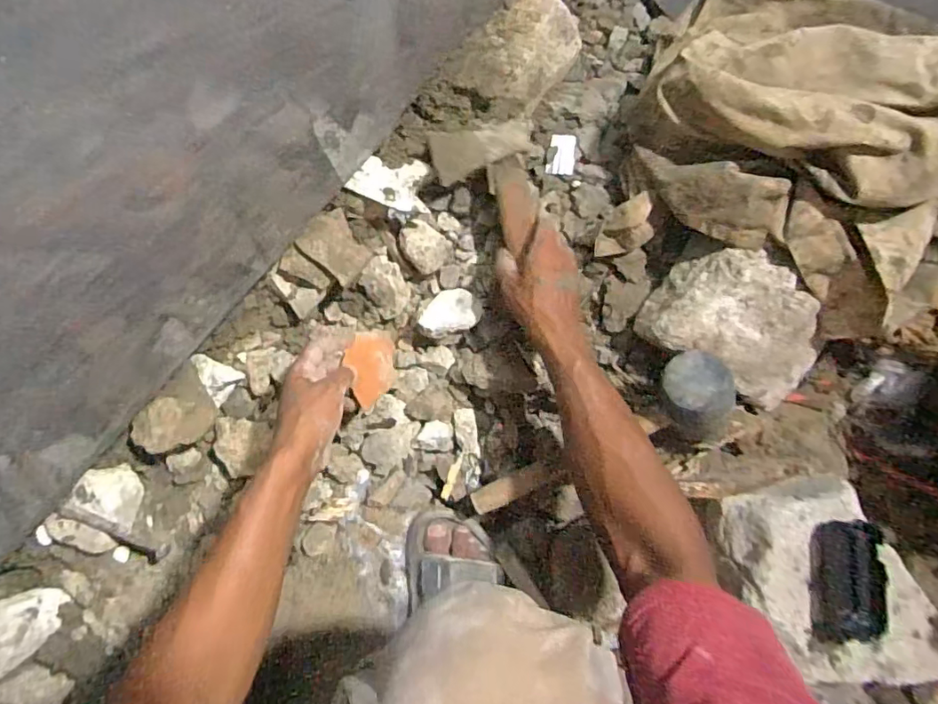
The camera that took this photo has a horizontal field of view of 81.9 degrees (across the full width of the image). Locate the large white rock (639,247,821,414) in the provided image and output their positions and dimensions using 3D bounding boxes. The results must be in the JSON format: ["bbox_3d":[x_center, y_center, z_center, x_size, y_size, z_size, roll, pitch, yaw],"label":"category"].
[{"bbox_3d":[0.295,-0.024,0.579,0.189,0.083,0.122,29,88,-6],"label":"large white rock"}]

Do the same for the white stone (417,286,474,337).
[{"bbox_3d":[-0.024,-0.044,0.604,0.065,0.043,0.047,-15,93,-5],"label":"white stone"}]

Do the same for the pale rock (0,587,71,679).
[{"bbox_3d":[-0.492,0.303,0.565,0.128,0.035,0.063,-39,95,-4],"label":"pale rock"}]

